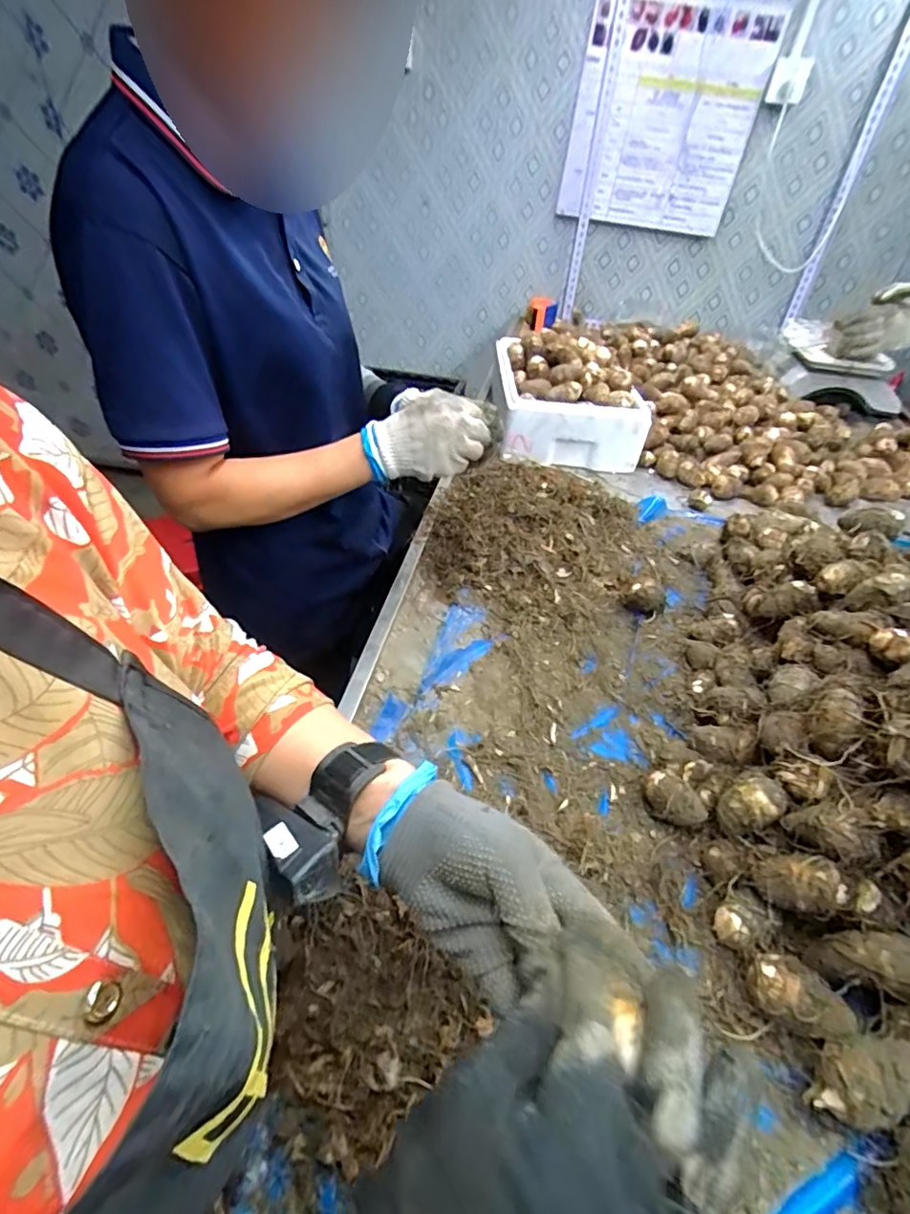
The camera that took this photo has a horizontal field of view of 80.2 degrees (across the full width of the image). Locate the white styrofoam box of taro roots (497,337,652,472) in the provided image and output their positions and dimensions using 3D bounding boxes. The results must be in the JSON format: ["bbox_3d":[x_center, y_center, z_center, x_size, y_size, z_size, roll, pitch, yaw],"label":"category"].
[{"bbox_3d":[0.223,-0.434,1.166,0.286,0.120,0.384,5,40,-3],"label":"white styrofoam box of taro roots"}]

